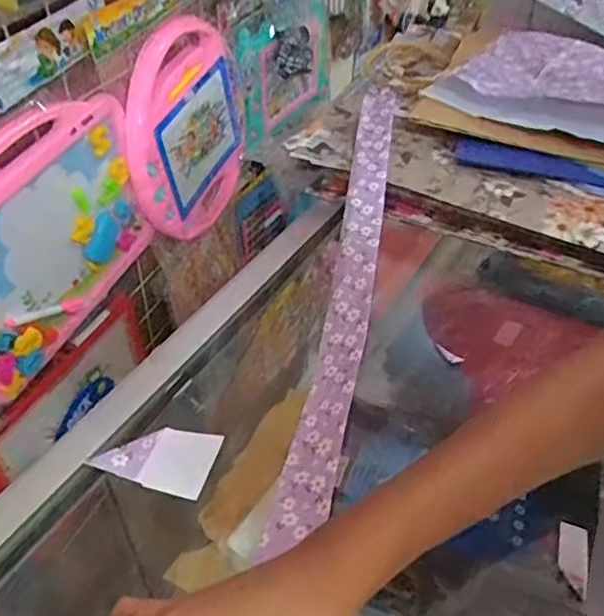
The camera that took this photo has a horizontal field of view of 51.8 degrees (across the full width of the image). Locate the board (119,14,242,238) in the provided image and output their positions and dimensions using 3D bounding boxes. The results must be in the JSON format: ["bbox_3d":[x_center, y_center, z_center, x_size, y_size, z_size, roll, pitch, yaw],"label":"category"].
[{"bbox_3d":[-0.152,-0.231,0.840,0.036,0.278,0.258,13,43,12],"label":"board"}]

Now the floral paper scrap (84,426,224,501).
[{"bbox_3d":[-0.087,0.087,0.372,0.068,0.004,0.041,15,50,9],"label":"floral paper scrap"}]

